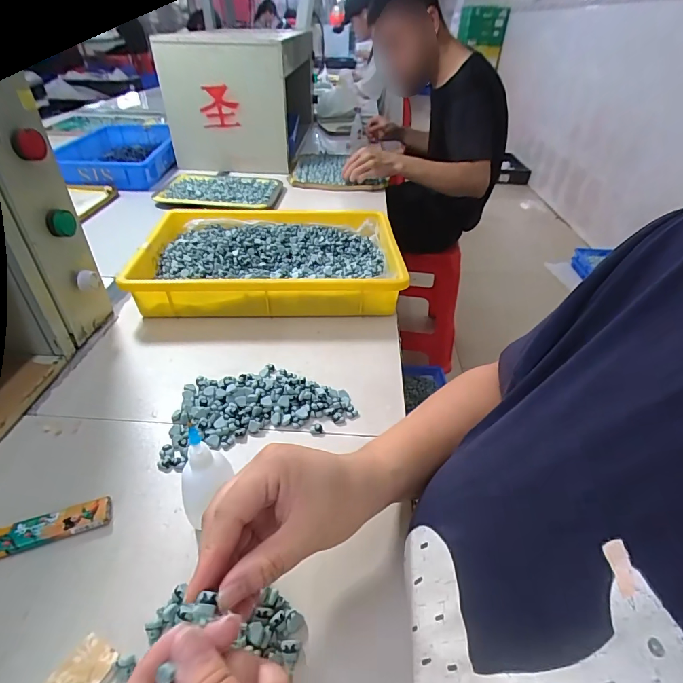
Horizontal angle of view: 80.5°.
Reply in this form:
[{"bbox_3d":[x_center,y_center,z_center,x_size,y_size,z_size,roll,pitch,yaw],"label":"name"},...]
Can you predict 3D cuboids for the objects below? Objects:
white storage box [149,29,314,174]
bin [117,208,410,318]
[{"bbox_3d":[-0.253,-0.706,1.150,0.313,0.276,0.528,3,38,1],"label":"white storage box"},{"bbox_3d":[-0.107,-0.125,0.614,0.369,0.062,0.248,-1,38,-3],"label":"bin"}]

